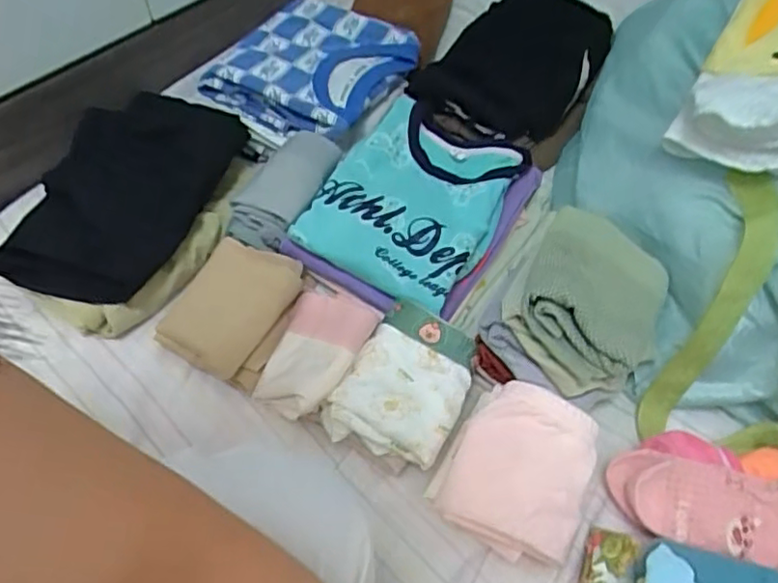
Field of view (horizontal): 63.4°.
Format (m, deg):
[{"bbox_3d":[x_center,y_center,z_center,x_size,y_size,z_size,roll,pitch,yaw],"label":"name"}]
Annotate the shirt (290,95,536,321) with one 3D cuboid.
[{"bbox_3d":[0.023,-0.089,0.563,0.149,0.028,0.196,24,56,18],"label":"shirt"}]

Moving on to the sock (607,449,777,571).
[{"bbox_3d":[0.236,0.143,0.407,0.169,0.021,0.062,13,53,10],"label":"sock"}]

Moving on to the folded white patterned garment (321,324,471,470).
[{"bbox_3d":[0.008,0.078,0.463,0.085,0.024,0.091,24,55,17],"label":"folded white patterned garment"}]

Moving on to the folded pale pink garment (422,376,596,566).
[{"bbox_3d":[0.087,0.120,0.433,0.097,0.045,0.102,21,55,16],"label":"folded pale pink garment"}]

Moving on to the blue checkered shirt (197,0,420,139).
[{"bbox_3d":[-0.078,-0.242,0.668,0.170,0.034,0.197,27,57,20],"label":"blue checkered shirt"}]

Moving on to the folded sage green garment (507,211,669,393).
[{"bbox_3d":[0.147,0.003,0.457,0.107,0.070,0.113,37,60,25],"label":"folded sage green garment"}]

